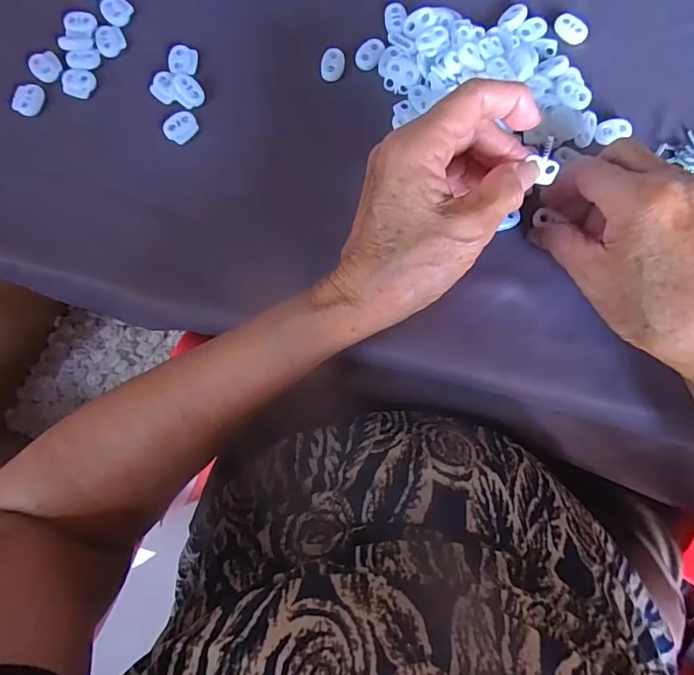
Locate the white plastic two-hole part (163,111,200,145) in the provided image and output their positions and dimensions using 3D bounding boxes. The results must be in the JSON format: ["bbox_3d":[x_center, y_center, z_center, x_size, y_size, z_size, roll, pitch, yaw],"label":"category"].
[{"bbox_3d":[-0.113,-0.143,0.323,0.018,0.006,0.022,41,85,7],"label":"white plastic two-hole part"}]

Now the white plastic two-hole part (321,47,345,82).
[{"bbox_3d":[-0.010,-0.186,0.325,0.015,0.005,0.021,5,82,3],"label":"white plastic two-hole part"}]

